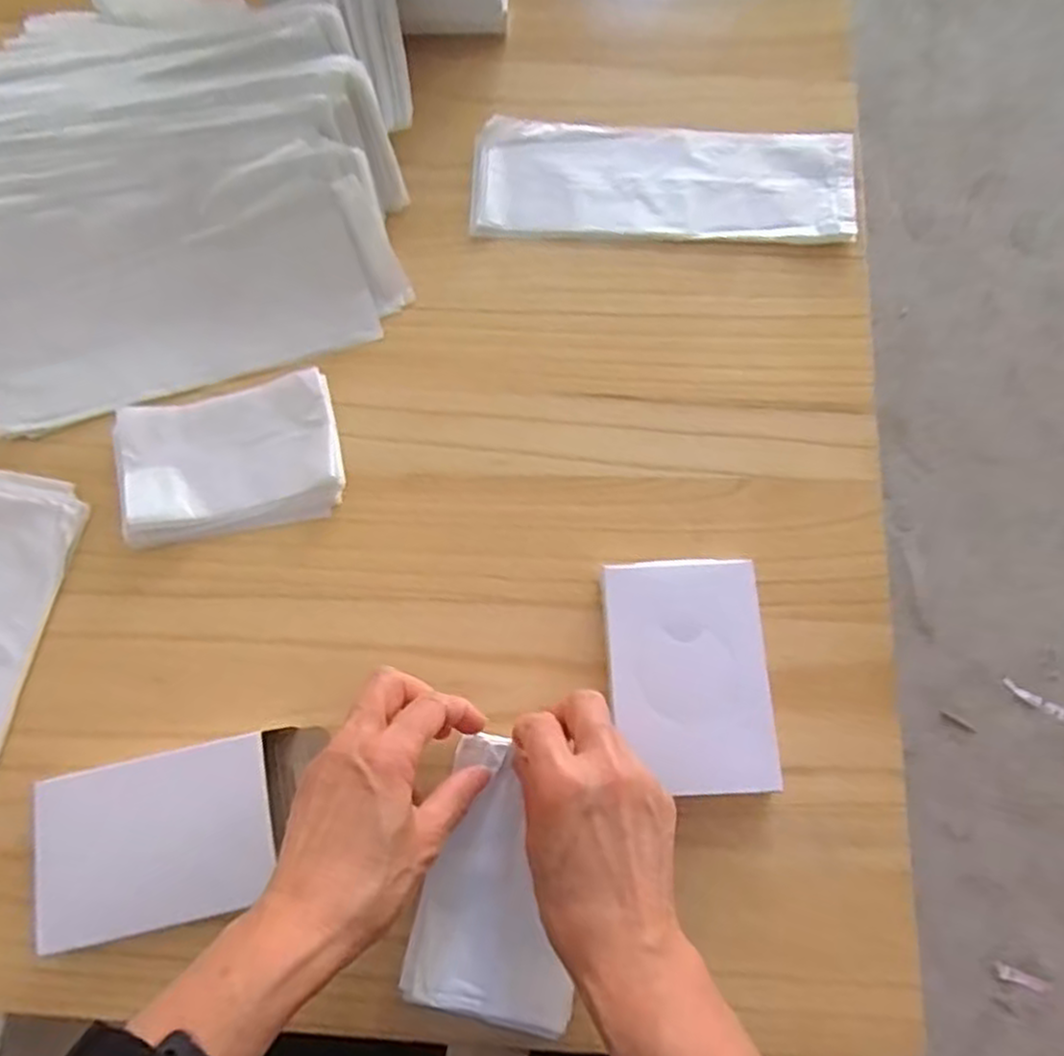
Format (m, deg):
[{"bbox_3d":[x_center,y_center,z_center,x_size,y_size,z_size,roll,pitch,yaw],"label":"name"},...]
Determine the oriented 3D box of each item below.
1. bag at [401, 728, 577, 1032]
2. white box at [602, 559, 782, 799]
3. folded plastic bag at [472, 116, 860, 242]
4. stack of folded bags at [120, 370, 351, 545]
[{"bbox_3d":[-0.012,0.180,0.387,0.082,0.015,0.128,13,75,4],"label":"bag"},{"bbox_3d":[0.087,0.082,0.420,0.085,0.022,0.125,-3,74,0],"label":"white box"},{"bbox_3d":[0.089,-0.238,0.517,0.254,0.014,0.086,4,74,2],"label":"folded plastic bag"},{"bbox_3d":[-0.183,-0.043,0.459,0.127,0.017,0.087,-11,74,-2],"label":"stack of folded bags"}]

